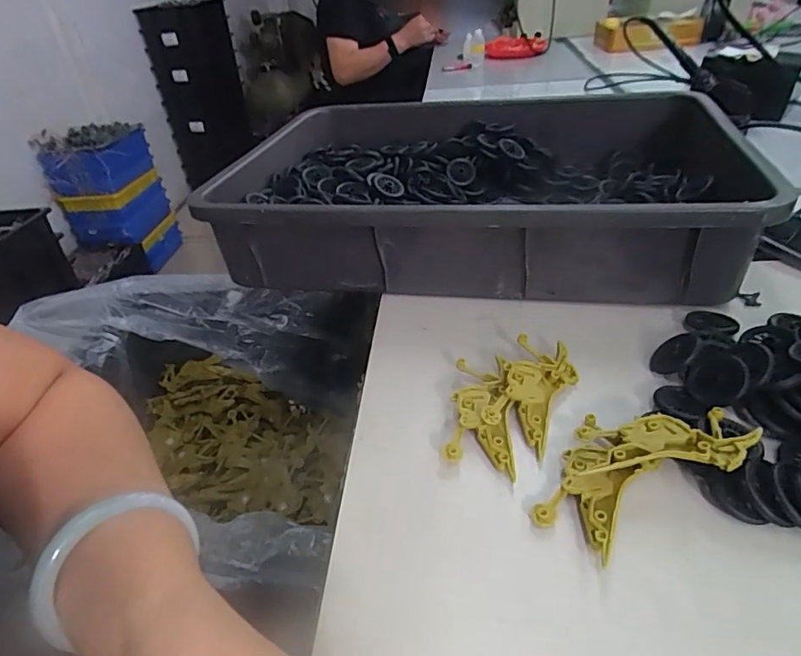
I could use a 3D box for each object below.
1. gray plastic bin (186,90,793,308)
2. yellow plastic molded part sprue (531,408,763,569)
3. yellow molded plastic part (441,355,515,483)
[{"bbox_3d":[0.084,-0.164,0.592,0.520,0.095,0.367,4,36,13],"label":"gray plastic bin"},{"bbox_3d":[0.141,0.082,0.306,0.084,0.032,0.119,24,46,36],"label":"yellow plastic molded part sprue"},{"bbox_3d":[0.057,0.055,0.368,0.041,0.018,0.109,0,37,11],"label":"yellow molded plastic part"}]

